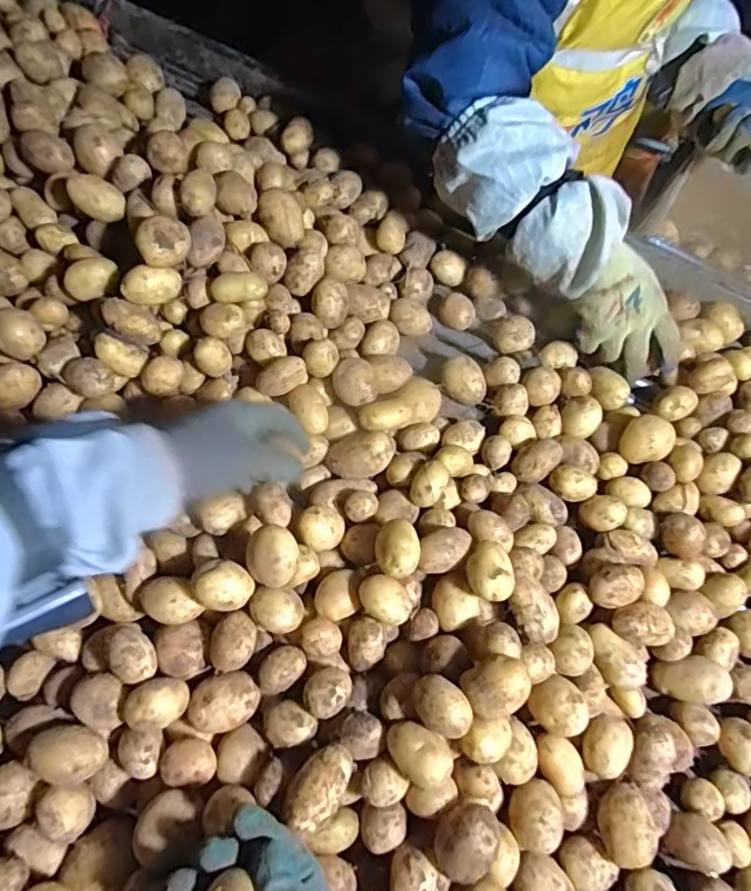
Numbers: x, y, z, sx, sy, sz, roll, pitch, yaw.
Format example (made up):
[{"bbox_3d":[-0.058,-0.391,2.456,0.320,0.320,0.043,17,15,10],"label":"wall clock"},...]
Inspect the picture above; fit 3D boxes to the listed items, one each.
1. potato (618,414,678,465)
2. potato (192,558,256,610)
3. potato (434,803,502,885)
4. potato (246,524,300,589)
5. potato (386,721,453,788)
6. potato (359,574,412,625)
[{"bbox_3d":[0.302,-0.005,0.618,0.050,0.042,0.049,2,64,-3],"label":"potato"},{"bbox_3d":[-0.128,0.122,0.474,0.044,0.044,0.039,-23,67,-14],"label":"potato"},{"bbox_3d":[0.066,0.289,0.404,0.041,0.035,0.049,17,64,5],"label":"potato"},{"bbox_3d":[-0.088,0.098,0.477,0.044,0.049,0.047,2,64,-3],"label":"potato"},{"bbox_3d":[0.033,0.236,0.425,0.050,0.034,0.036,25,65,8],"label":"potato"},{"bbox_3d":[0.009,0.134,0.482,0.046,0.032,0.038,18,64,5],"label":"potato"}]

